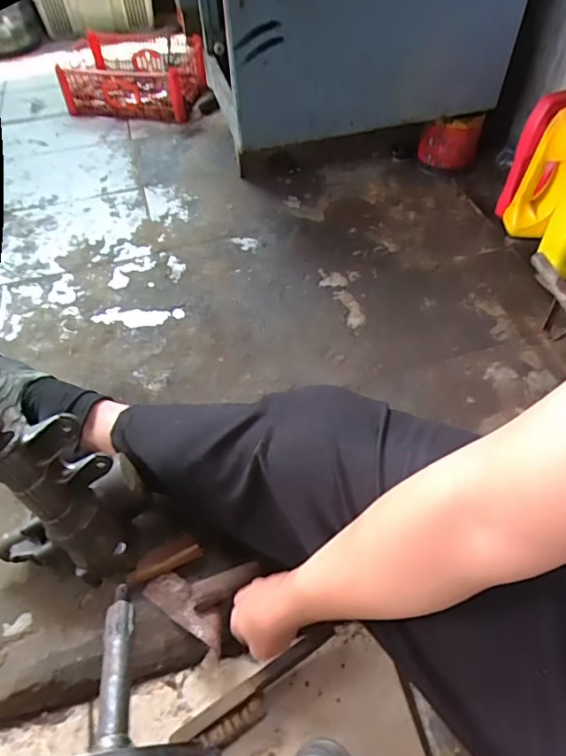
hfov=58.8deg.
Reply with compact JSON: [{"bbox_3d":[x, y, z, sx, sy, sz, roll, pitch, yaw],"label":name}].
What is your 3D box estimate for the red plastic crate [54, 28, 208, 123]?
[{"bbox_3d":[-0.472,-0.947,1.563,0.430,0.144,0.341,3,54,3],"label":"red plastic crate"}]

